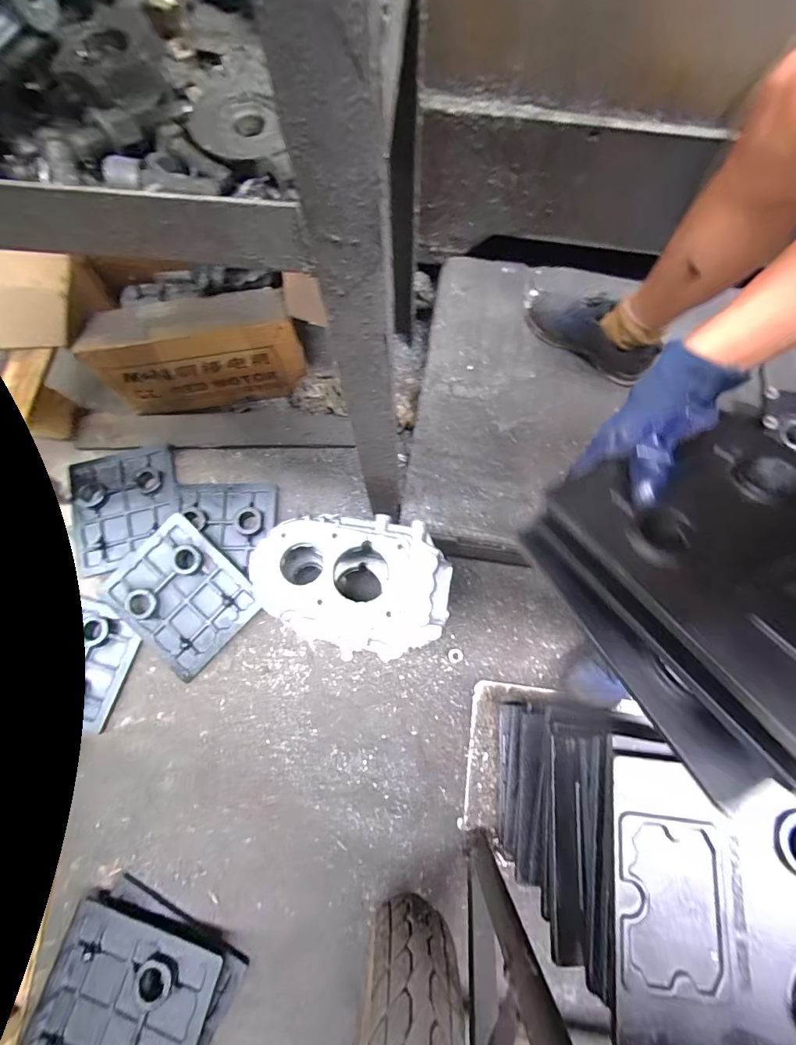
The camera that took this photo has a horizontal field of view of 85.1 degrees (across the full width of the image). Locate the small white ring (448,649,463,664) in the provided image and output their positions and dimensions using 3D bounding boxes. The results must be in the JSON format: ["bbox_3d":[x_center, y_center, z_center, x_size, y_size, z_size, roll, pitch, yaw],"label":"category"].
[{"bbox_3d":[0.109,0.253,0.826,0.028,0.009,0.026,-4,71,11],"label":"small white ring"}]

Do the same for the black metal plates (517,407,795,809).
[{"bbox_3d":[0.261,0.034,0.325,0.238,0.063,0.241,-29,53,1],"label":"black metal plates"}]

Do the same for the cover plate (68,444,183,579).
[{"bbox_3d":[-0.557,-0.040,0.884,0.208,0.024,0.244,-19,73,-8],"label":"cover plate"}]

